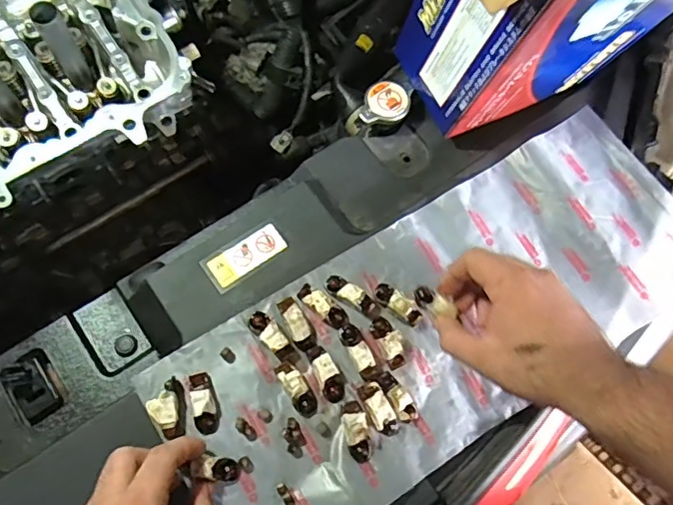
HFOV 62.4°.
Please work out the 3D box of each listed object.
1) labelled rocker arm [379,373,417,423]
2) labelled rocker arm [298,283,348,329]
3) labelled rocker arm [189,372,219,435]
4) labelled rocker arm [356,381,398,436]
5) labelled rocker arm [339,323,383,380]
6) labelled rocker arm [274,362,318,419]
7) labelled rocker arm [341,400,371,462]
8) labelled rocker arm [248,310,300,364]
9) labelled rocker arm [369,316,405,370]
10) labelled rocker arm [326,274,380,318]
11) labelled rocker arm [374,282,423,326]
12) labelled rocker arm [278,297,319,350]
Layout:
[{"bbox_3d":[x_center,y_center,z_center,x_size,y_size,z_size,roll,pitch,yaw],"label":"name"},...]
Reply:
[{"bbox_3d":[0.050,0.115,0.437,0.016,0.016,0.043,-32,88,-13],"label":"labelled rocker arm"},{"bbox_3d":[-0.010,0.043,0.444,0.045,0.017,0.018,40,72,-8],"label":"labelled rocker arm"},{"bbox_3d":[-0.099,0.113,0.414,0.017,0.019,0.044,-11,85,-7],"label":"labelled rocker arm"},{"bbox_3d":[0.034,0.122,0.430,0.017,0.017,0.044,-30,92,-13],"label":"labelled rocker arm"},{"bbox_3d":[0.018,0.077,0.437,0.019,0.015,0.046,-31,73,-13],"label":"labelled rocker arm"},{"bbox_3d":[-0.029,0.105,0.427,0.019,0.019,0.044,-31,90,-13],"label":"labelled rocker arm"},{"bbox_3d":[0.016,0.138,0.425,0.018,0.017,0.044,-10,84,-6],"label":"labelled rocker arm"},{"bbox_3d":[-0.048,0.067,0.433,0.017,0.018,0.051,-41,90,-16],"label":"labelled rocker arm"},{"bbox_3d":[0.042,0.070,0.444,0.018,0.015,0.042,-26,72,-12],"label":"labelled rocker arm"},{"bbox_3d":[0.014,0.034,0.450,0.049,0.022,0.017,30,71,9],"label":"labelled rocker arm"},{"bbox_3d":[0.050,0.041,0.451,0.017,0.017,0.043,-42,76,-16],"label":"labelled rocker arm"},{"bbox_3d":[-0.030,0.056,0.442,0.019,0.024,0.041,-24,72,-11],"label":"labelled rocker arm"}]

